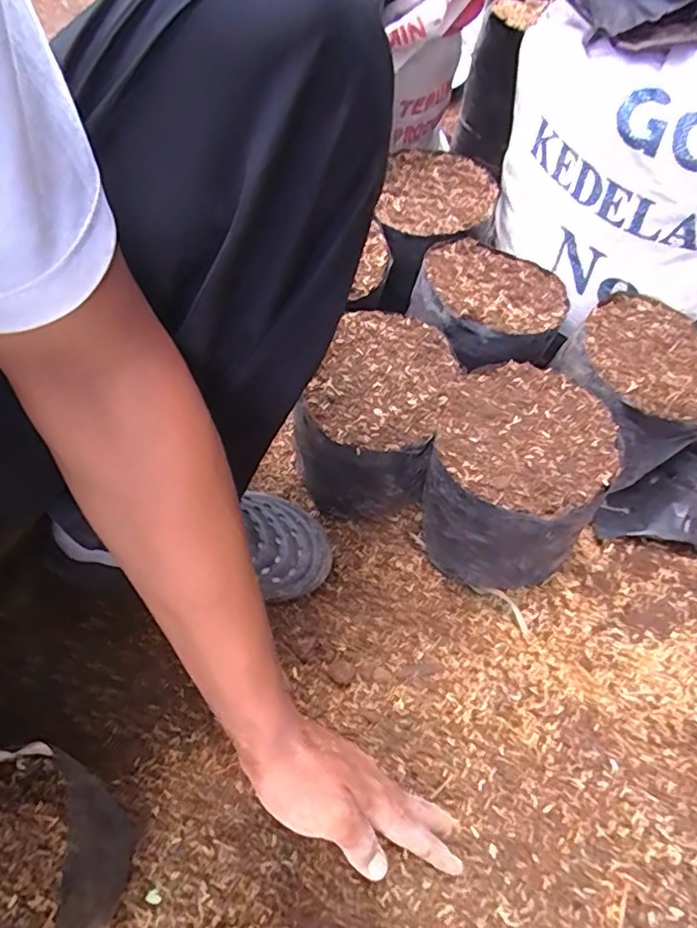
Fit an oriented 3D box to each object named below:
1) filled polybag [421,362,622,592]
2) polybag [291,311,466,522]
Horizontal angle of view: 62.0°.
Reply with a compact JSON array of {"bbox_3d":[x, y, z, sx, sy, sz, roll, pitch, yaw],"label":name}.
[{"bbox_3d":[0.148,0.016,0.556,0.146,0.154,0.164,22,59,10],"label":"filled polybag"},{"bbox_3d":[0.027,-0.034,0.591,0.131,0.158,0.165,20,59,9],"label":"polybag"}]

